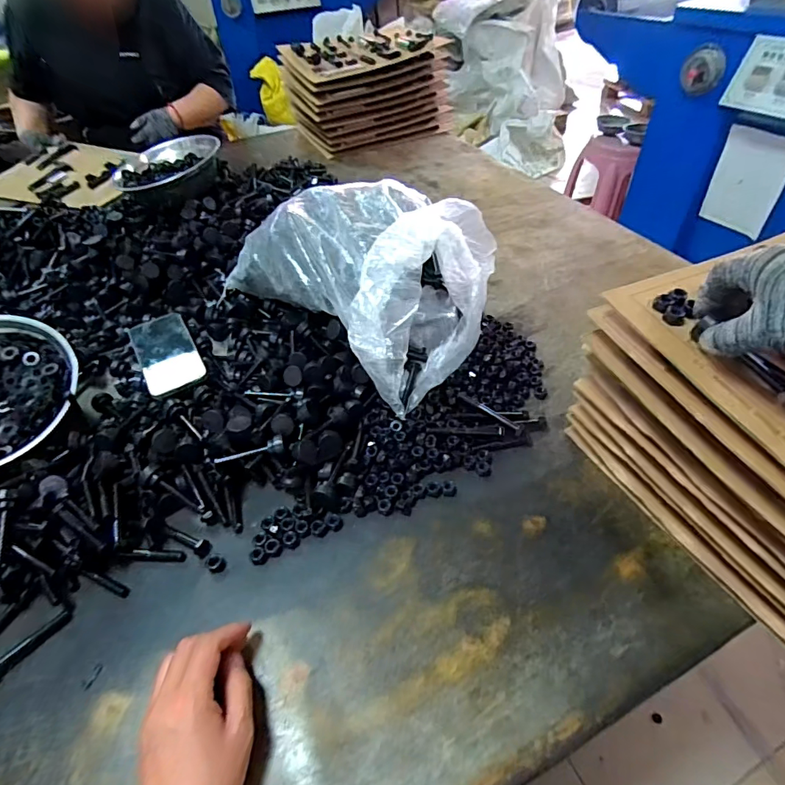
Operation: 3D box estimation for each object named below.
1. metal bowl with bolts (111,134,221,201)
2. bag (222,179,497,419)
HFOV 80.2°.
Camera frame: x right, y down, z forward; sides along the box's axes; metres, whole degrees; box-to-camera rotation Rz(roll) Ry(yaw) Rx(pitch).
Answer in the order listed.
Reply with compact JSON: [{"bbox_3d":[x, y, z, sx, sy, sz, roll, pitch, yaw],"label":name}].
[{"bbox_3d":[-0.432,-0.416,0.901,0.185,0.088,0.157,4,47,8],"label":"metal bowl with bolts"},{"bbox_3d":[-0.044,-0.166,0.651,0.357,0.177,0.213,34,57,31],"label":"bag"}]

